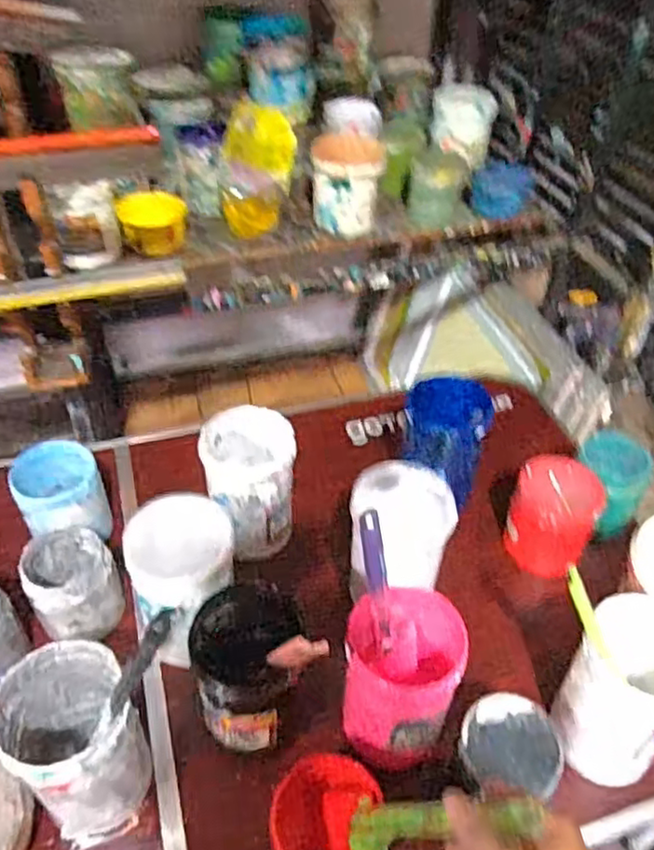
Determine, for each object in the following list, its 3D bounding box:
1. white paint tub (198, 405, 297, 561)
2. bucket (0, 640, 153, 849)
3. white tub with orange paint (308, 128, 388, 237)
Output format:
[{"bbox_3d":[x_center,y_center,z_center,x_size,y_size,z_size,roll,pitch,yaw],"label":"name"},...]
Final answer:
[{"bbox_3d":[-0.083,0.063,0.722,0.094,0.121,0.112,-5,43,-8],"label":"white paint tub"},{"bbox_3d":[-0.198,0.249,0.531,0.093,0.136,0.104,-24,49,-26],"label":"bucket"},{"bbox_3d":[0.033,-0.414,1.143,0.125,0.137,0.116,2,43,-1],"label":"white tub with orange paint"}]

